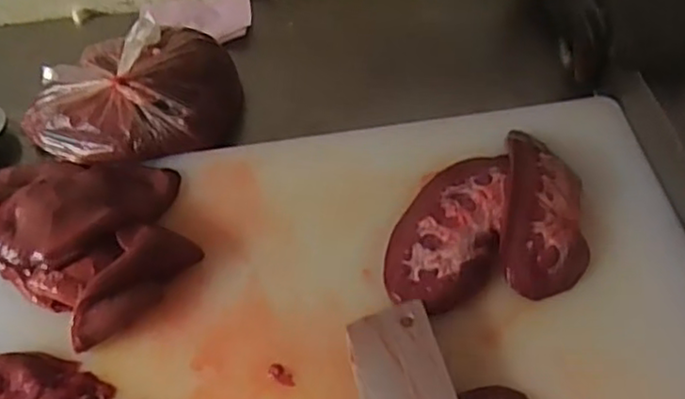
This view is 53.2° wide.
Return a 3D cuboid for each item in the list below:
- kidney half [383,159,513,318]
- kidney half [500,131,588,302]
[{"bbox_3d":[0.088,0.022,0.557,0.080,0.015,0.152,15,54,12],"label":"kidney half"},{"bbox_3d":[0.162,0.007,0.553,0.065,0.028,0.146,2,65,7],"label":"kidney half"}]

